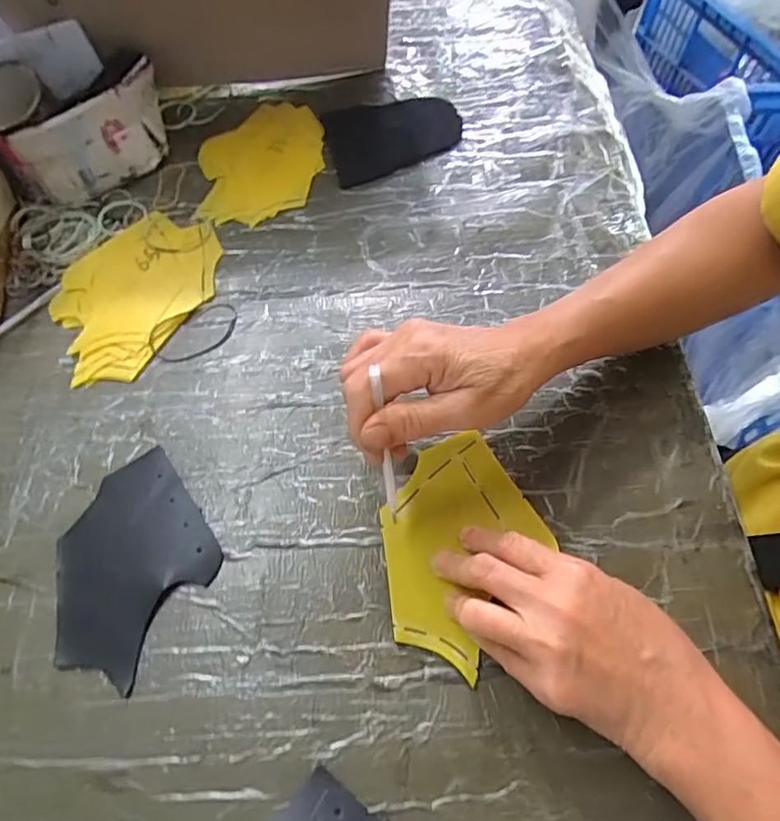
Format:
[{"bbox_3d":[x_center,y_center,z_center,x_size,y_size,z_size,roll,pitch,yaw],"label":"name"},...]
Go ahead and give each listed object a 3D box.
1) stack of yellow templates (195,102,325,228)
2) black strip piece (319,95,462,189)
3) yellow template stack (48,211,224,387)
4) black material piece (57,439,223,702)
[{"bbox_3d":[-0.119,-0.238,0.514,0.111,0.011,0.146,-4,63,2],"label":"stack of yellow templates"},{"bbox_3d":[0.003,-0.262,0.517,0.127,0.005,0.090,-19,64,-5],"label":"black strip piece"},{"bbox_3d":[-0.212,-0.099,0.454,0.112,0.011,0.157,30,69,17],"label":"yellow template stack"},{"bbox_3d":[-0.171,0.098,0.358,0.103,0.004,0.123,32,70,18],"label":"black material piece"}]

